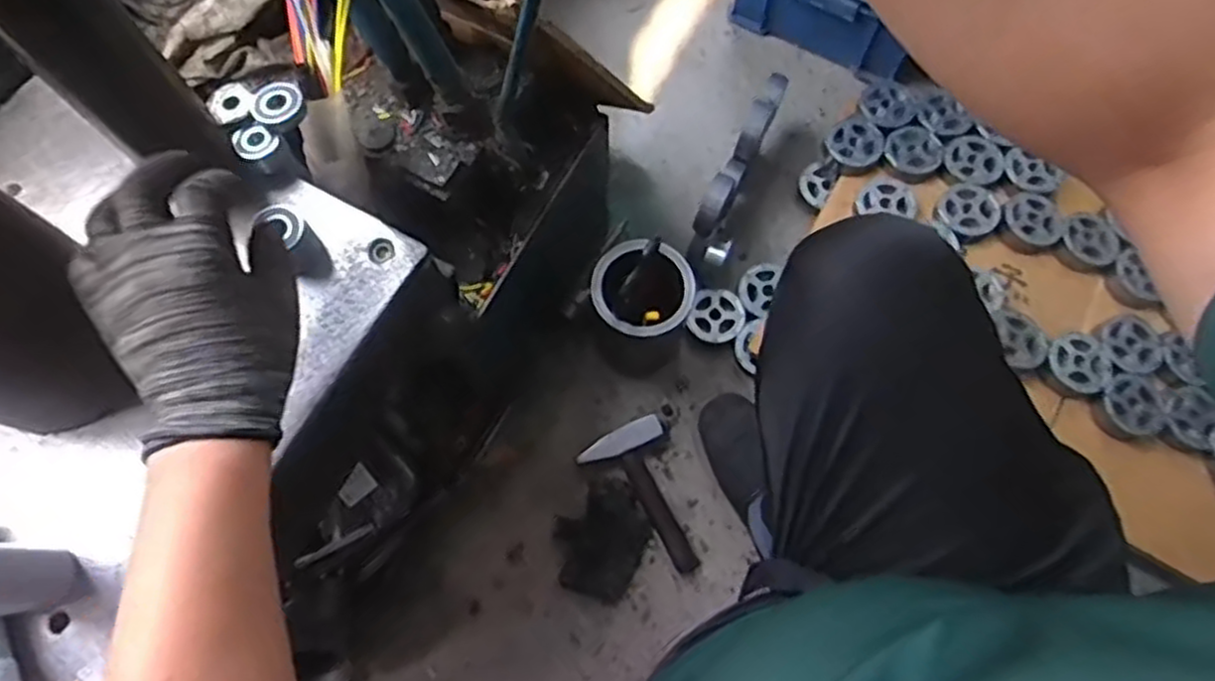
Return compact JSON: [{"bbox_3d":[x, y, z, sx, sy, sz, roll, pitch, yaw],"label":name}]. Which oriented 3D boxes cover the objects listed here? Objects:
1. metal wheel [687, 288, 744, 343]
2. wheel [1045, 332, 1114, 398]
[{"bbox_3d":[0.147,-0.033,1.006,0.076,0.021,0.077,0,71,1],"label":"metal wheel"},{"bbox_3d":[0.579,0.031,0.917,0.071,0.022,0.076,0,71,1],"label":"wheel"}]

